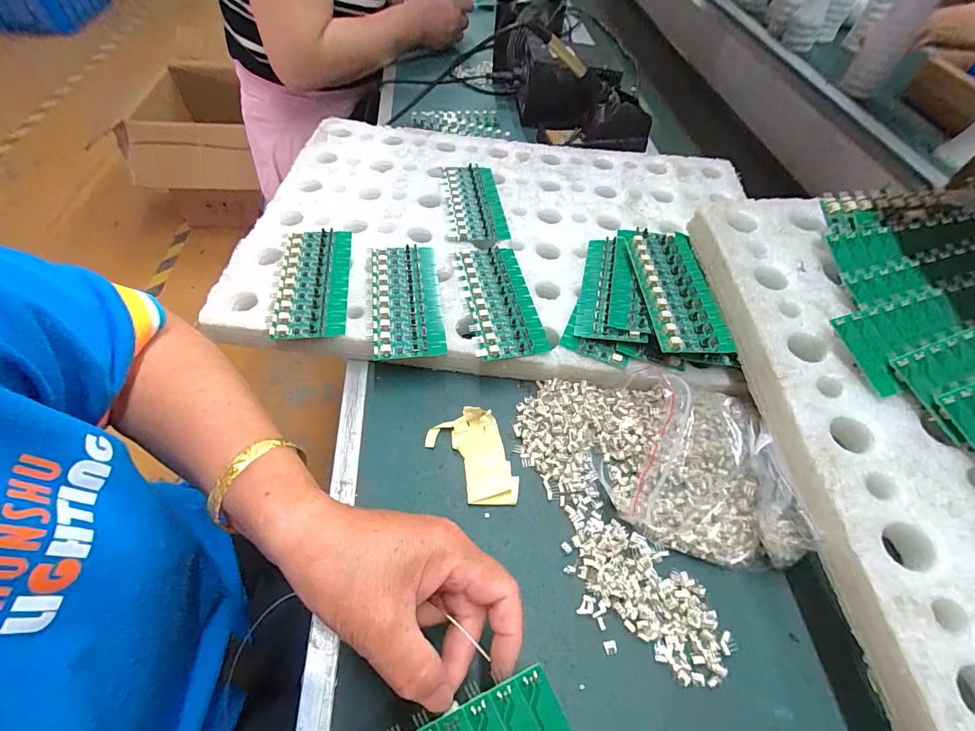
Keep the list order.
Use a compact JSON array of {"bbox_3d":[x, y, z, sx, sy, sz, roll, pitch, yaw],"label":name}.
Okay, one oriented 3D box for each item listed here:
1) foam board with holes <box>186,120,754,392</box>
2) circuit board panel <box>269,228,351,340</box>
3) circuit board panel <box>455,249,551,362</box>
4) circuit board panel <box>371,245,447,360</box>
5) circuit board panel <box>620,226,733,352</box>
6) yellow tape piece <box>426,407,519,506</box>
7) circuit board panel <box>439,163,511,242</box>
[{"bbox_3d":[0.025,-0.148,0.481,0.538,0.046,0.384,4,54,1],"label":"foam board with holes"},{"bbox_3d":[-0.163,-0.082,0.399,0.060,0.009,0.134,-4,56,-7],"label":"circuit board panel"},{"bbox_3d":[0.010,-0.066,0.401,0.065,0.005,0.136,-9,55,-9],"label":"circuit board panel"},{"bbox_3d":[-0.076,-0.065,0.392,0.062,0.008,0.134,-6,56,-8],"label":"circuit board panel"},{"bbox_3d":[0.169,-0.075,0.386,0.068,0.012,0.156,2,56,-1],"label":"circuit board panel"},{"bbox_3d":[-0.011,0.074,0.336,0.053,0.021,0.082,-20,57,-16],"label":"yellow tape piece"},{"bbox_3d":[-0.018,-0.190,0.489,0.065,0.009,0.137,-6,56,-8],"label":"circuit board panel"}]

